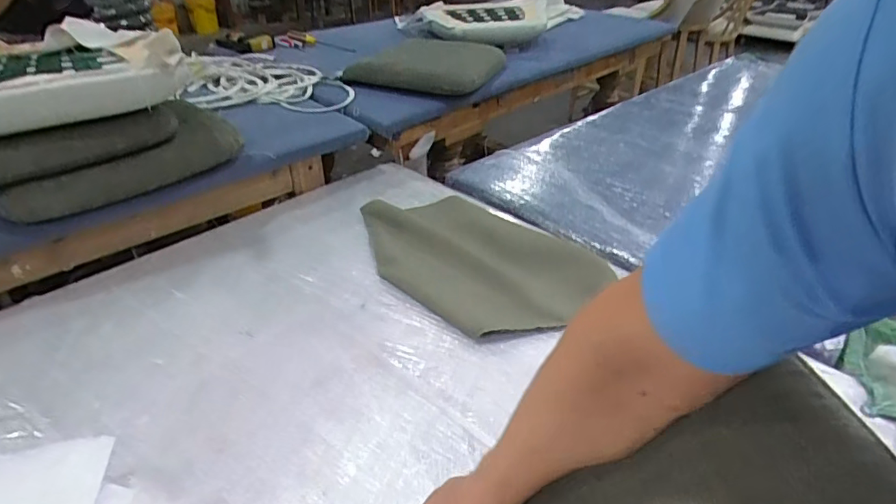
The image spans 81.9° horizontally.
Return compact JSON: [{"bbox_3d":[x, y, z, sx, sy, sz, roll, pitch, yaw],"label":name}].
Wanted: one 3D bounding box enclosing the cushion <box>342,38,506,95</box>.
[{"bbox_3d":[-0.056,-0.616,1.670,0.436,0.091,0.459,9,36,8],"label":"cushion"}]

